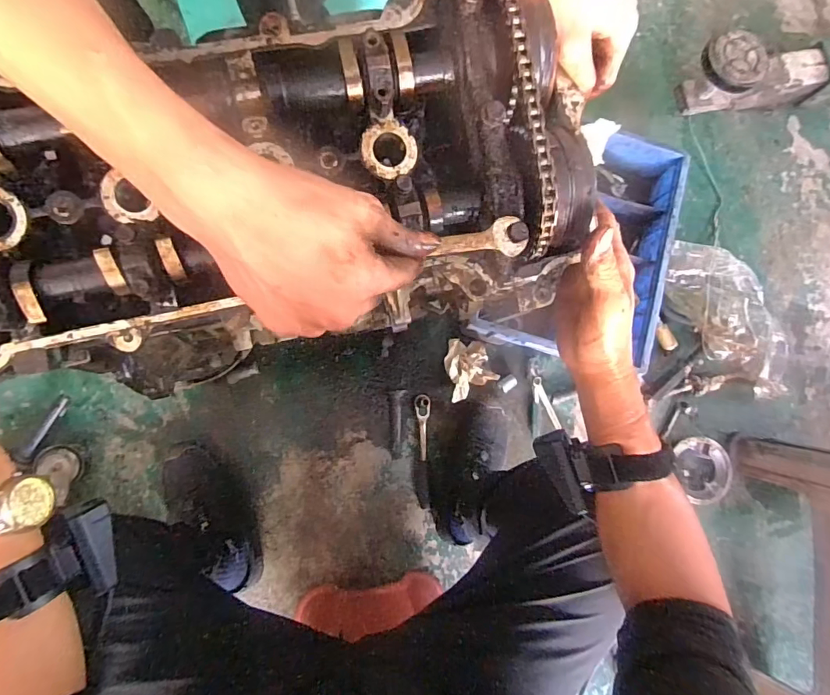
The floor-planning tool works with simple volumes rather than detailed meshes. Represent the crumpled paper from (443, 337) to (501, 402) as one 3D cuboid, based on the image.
[{"bbox_3d":[0.099,0.035,0.835,0.094,0.050,0.109,-12,84,-6],"label":"crumpled paper"}]

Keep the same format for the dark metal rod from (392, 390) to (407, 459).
[{"bbox_3d":[-0.030,0.135,0.822,0.022,0.014,0.121,3,82,-4],"label":"dark metal rod"}]

